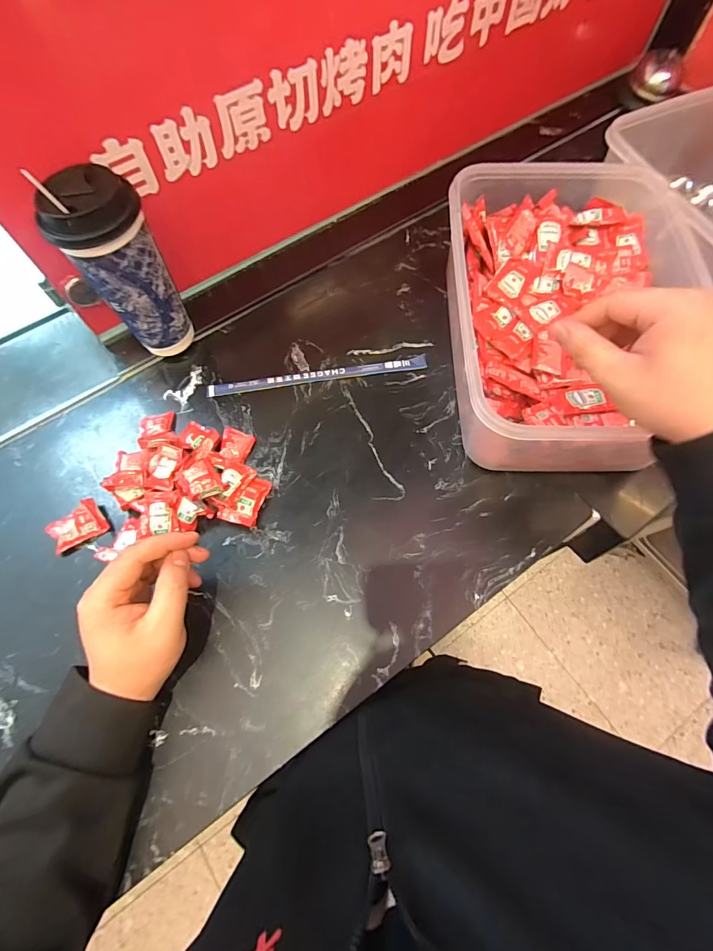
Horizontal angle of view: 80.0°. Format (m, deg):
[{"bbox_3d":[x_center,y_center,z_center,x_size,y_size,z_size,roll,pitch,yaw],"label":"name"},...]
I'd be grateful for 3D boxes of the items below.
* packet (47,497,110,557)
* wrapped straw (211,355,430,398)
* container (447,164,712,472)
[{"bbox_3d":[-0.298,0.054,0.451,0.056,0.014,0.041,-35,72,-12],"label":"packet"},{"bbox_3d":[-0.046,-0.123,0.520,0.266,0.005,0.020,-8,68,-2],"label":"wrapped straw"},{"bbox_3d":[0.223,-0.175,0.476,0.240,0.113,0.329,0,68,1],"label":"container"}]

